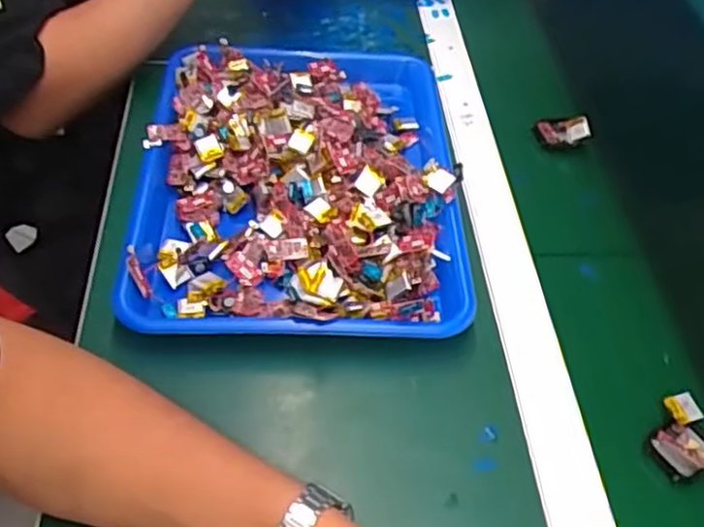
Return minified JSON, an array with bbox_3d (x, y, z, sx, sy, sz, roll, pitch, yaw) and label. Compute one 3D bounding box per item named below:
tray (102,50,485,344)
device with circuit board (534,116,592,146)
[{"bbox_3d":[-0.040,-0.075,0.588,0.254,0.048,0.328,4,49,-3],"label":"tray"},{"bbox_3d":[0.199,-0.124,0.678,0.052,0.024,0.015,2,9,34],"label":"device with circuit board"}]

